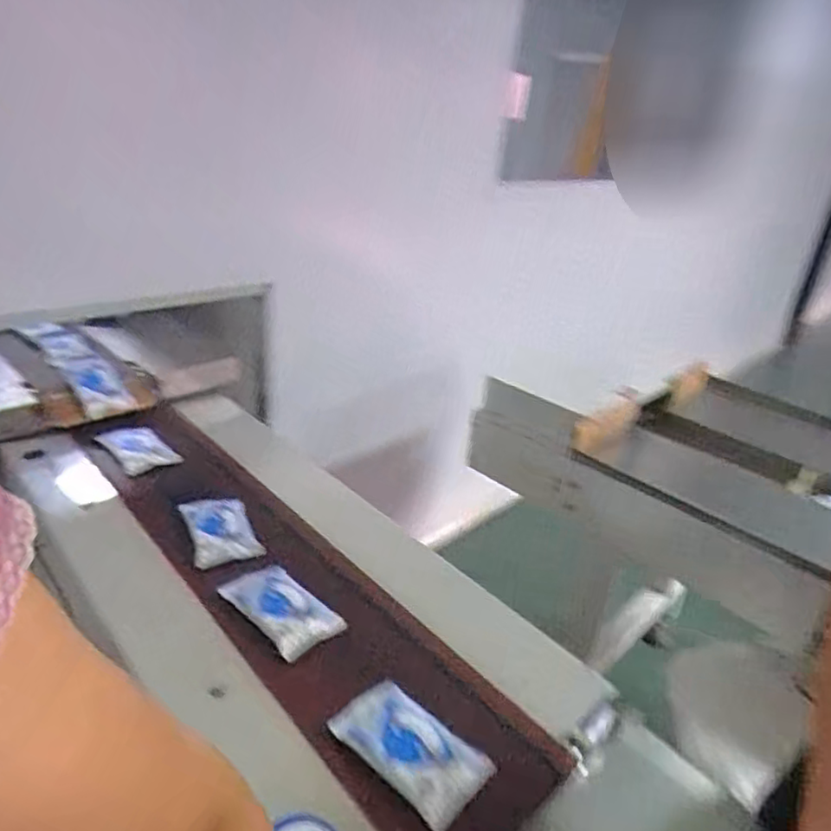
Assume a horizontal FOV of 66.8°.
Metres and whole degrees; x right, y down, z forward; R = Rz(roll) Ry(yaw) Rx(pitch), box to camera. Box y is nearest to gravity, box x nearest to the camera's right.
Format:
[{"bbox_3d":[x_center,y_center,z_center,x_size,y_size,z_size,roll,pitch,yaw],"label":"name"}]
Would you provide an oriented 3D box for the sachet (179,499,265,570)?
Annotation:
[{"bbox_3d":[-0.277,0.158,0.893,0.087,0.014,0.131,-10,32,-27],"label":"sachet"}]

